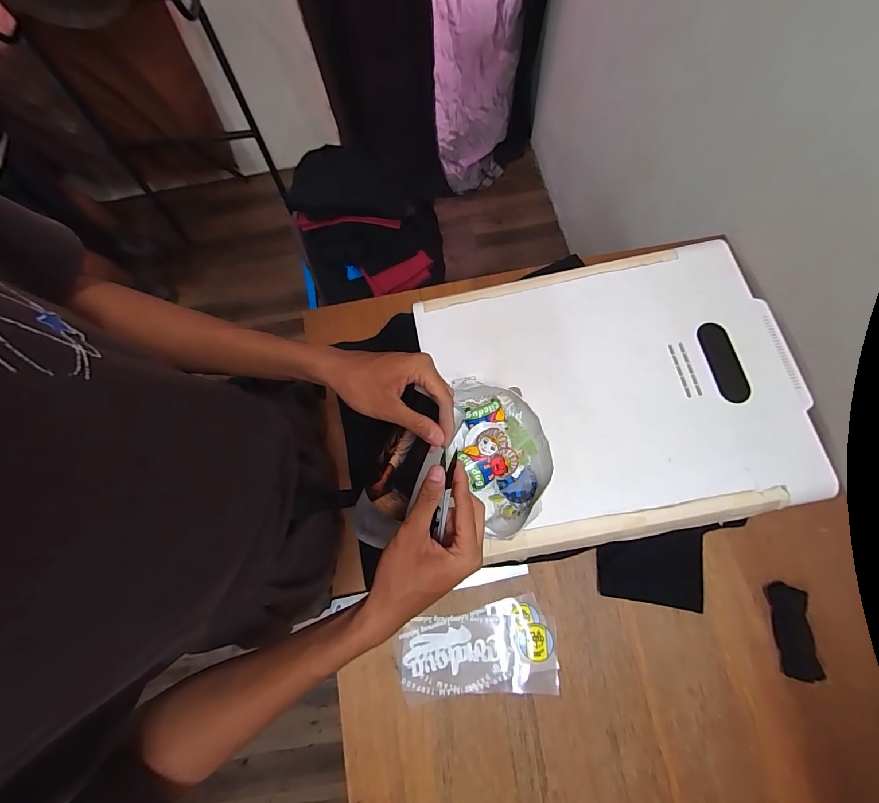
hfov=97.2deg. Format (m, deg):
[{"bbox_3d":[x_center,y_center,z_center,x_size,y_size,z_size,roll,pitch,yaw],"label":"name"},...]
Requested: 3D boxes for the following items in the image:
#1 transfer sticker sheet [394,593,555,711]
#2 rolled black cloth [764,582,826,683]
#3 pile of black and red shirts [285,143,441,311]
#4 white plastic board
[{"bbox_3d":[0.061,0.397,0.621,0.248,0.010,0.135,-5,72,1],"label":"transfer sticker sheet"},{"bbox_3d":[0.543,0.352,0.595,0.041,0.035,0.127,2,75,4],"label":"rolled black cloth"},{"bbox_3d":[-0.179,-0.427,0.978,0.355,0.269,0.263,-6,75,1],"label":"pile of black and red shirts"},{"bbox_3d":[0.248,-0.016,0.555,0.480,0.014,0.398,-12,75,2],"label":"white plastic board"}]

